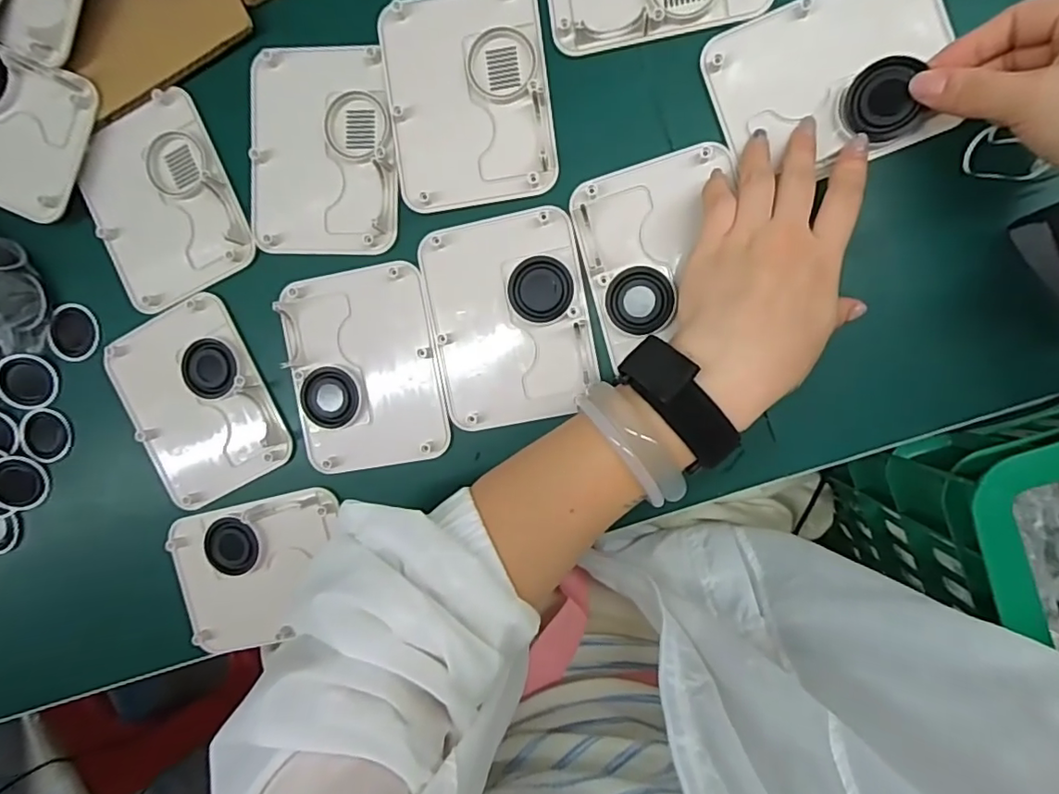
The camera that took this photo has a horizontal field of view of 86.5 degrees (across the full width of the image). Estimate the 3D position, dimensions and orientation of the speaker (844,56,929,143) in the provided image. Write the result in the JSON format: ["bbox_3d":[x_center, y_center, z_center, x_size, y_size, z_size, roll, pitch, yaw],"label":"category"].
[{"bbox_3d":[0.189,-0.160,0.304,0.031,0.016,0.039,-5,113,26],"label":"speaker"}]

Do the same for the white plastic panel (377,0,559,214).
[{"bbox_3d":[-0.038,-0.180,0.339,0.096,0.008,0.124,-7,95,7],"label":"white plastic panel"}]

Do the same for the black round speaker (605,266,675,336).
[{"bbox_3d":[0.066,-0.057,0.334,0.038,0.008,0.038,1,96,6],"label":"black round speaker"}]

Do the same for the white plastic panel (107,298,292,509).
[{"bbox_3d":[-0.225,0.005,0.378,0.098,0.010,0.124,-26,93,8],"label":"white plastic panel"}]

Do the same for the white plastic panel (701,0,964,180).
[{"bbox_3d":[0.169,-0.176,0.310,0.123,0.015,0.096,-20,94,8],"label":"white plastic panel"}]

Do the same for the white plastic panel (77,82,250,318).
[{"bbox_3d":[-0.242,-0.126,0.370,0.095,0.010,0.120,-22,93,8],"label":"white plastic panel"}]

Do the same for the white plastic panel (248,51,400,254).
[{"bbox_3d":[-0.130,-0.154,0.354,0.096,0.011,0.124,3,96,6],"label":"white plastic panel"}]

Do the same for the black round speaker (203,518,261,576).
[{"bbox_3d":[-0.199,0.101,0.378,0.037,0.006,0.038,1,96,6],"label":"black round speaker"}]

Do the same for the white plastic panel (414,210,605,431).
[{"bbox_3d":[-0.012,-0.047,0.345,0.096,0.010,0.123,-10,95,7],"label":"white plastic panel"}]

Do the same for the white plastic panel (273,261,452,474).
[{"bbox_3d":[-0.107,-0.018,0.360,0.096,0.009,0.125,-9,95,7],"label":"white plastic panel"}]

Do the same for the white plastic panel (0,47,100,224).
[{"bbox_3d":[-0.346,-0.176,0.368,0.114,0.019,0.094,24,98,3],"label":"white plastic panel"}]

